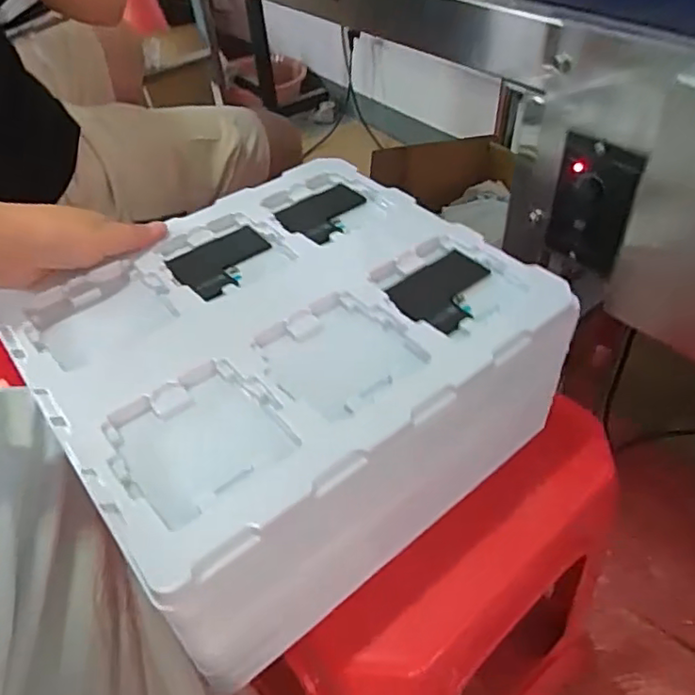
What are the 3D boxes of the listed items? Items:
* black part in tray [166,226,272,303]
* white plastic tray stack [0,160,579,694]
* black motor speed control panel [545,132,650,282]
[{"bbox_3d":[-0.093,-0.065,0.446,0.076,0.007,0.066,-30,50,-23],"label":"black part in tray"},{"bbox_3d":[-0.049,0.018,0.439,0.318,0.133,0.269,-33,51,-25],"label":"white plastic tray stack"},{"bbox_3d":[0.175,-0.103,0.426,0.016,0.097,0.064,-24,48,-19],"label":"black motor speed control panel"}]

